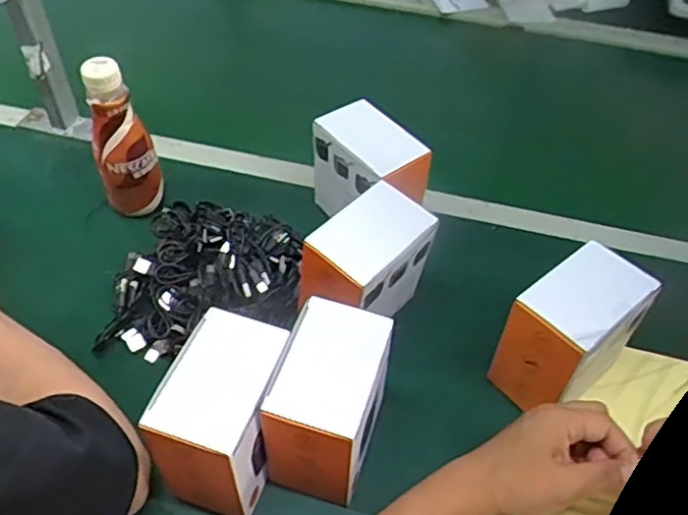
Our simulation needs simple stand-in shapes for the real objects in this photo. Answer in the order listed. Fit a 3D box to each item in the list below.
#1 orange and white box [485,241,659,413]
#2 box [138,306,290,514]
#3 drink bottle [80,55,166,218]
[{"bbox_3d":[0.184,0.057,0.514,0.111,0.099,0.074,-36,59,-28],"label":"orange and white box"},{"bbox_3d":[-0.086,0.113,0.461,0.073,0.114,0.111,13,50,9],"label":"box"},{"bbox_3d":[-0.216,-0.108,0.623,0.061,0.167,0.054,-16,51,-16],"label":"drink bottle"}]

